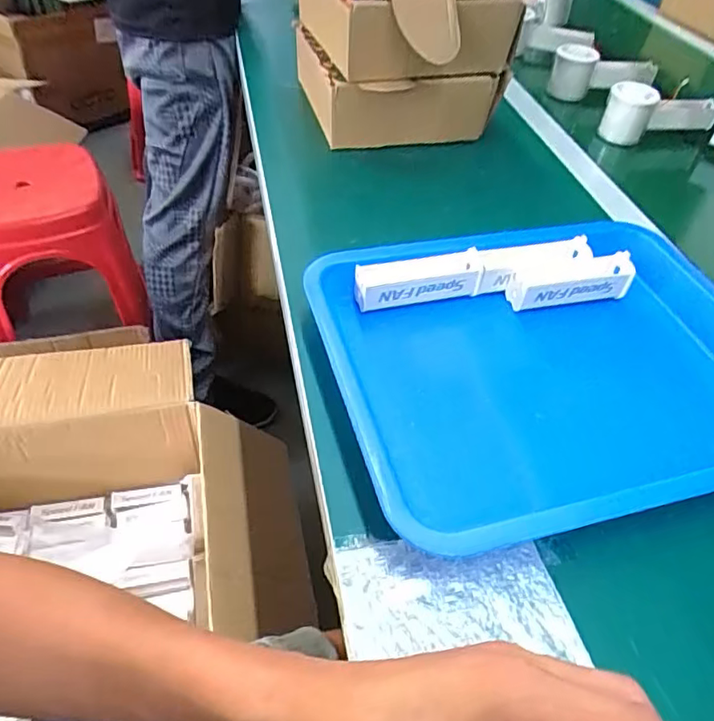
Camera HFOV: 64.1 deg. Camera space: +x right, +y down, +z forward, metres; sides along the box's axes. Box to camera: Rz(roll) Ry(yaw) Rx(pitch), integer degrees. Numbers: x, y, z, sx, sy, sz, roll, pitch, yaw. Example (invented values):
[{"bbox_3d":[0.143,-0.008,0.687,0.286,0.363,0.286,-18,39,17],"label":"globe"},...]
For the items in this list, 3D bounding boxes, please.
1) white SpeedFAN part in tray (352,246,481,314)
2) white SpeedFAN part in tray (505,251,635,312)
[{"bbox_3d":[0.050,-0.065,0.463,0.102,0.027,0.026,-9,48,-13],"label":"white SpeedFAN part in tray"},{"bbox_3d":[0.179,-0.068,0.481,0.102,0.032,0.031,-8,48,-12],"label":"white SpeedFAN part in tray"}]

